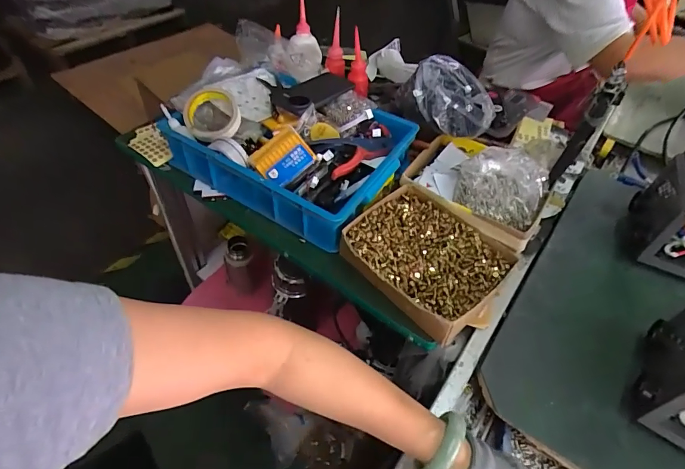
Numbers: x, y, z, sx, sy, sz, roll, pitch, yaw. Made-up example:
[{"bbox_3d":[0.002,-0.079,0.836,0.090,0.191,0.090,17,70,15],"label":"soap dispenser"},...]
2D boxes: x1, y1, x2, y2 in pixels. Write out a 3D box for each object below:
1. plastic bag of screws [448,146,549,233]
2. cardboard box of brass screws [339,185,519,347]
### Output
[{"bbox_3d":[0.254,-0.081,0.654,0.147,0.064,0.133,23,51,16],"label":"plastic bag of screws"},{"bbox_3d":[0.118,0.041,0.600,0.221,0.059,0.194,34,54,24],"label":"cardboard box of brass screws"}]

